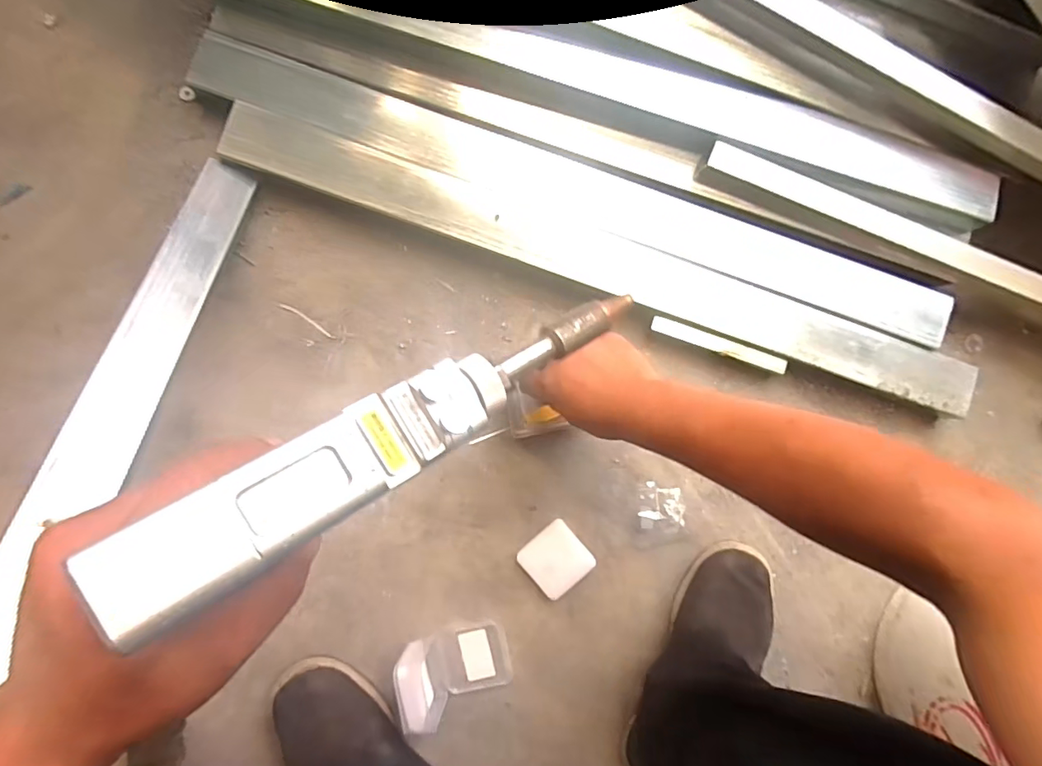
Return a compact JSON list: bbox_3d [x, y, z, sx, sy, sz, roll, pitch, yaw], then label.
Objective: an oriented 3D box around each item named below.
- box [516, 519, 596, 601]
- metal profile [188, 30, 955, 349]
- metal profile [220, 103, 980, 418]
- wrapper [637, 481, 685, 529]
[{"bbox_3d":[0.037,0.184,0.558,0.062,0.022,0.062,-40,91,-4],"label":"box"},{"bbox_3d":[0.067,-0.196,0.563,0.819,0.036,0.073,19,87,-3],"label":"metal profile"},{"bbox_3d":[0.094,-0.123,0.563,0.795,0.038,0.070,19,87,-3],"label":"metal profile"},{"bbox_3d":[0.151,0.131,0.568,0.047,0.015,0.047,0,88,-4],"label":"wrapper"}]

